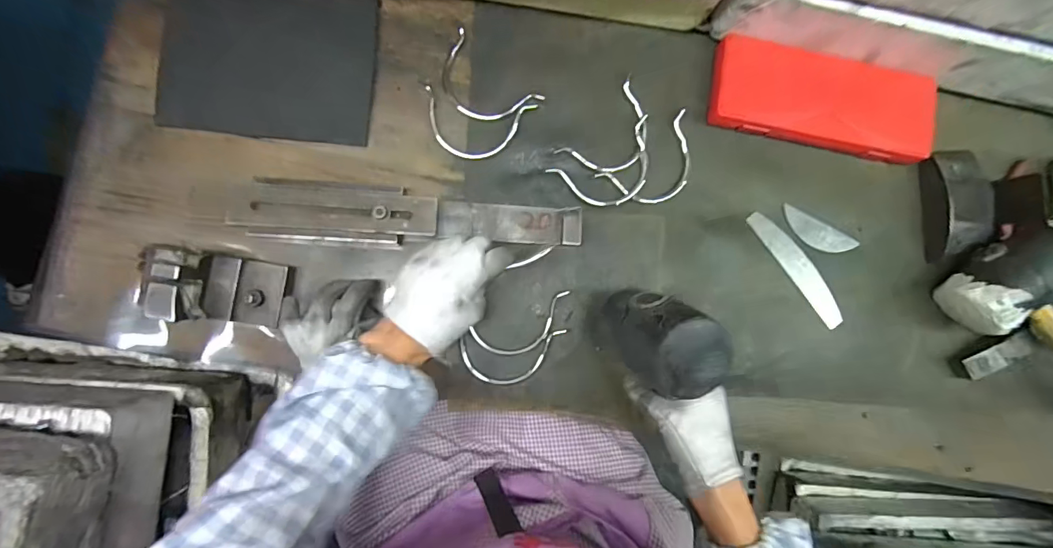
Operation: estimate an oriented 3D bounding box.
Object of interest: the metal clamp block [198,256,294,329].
[{"bbox_3d":[-0.267,0.018,0.431,0.065,0.033,0.059,10,88,-5],"label":"metal clamp block"}]

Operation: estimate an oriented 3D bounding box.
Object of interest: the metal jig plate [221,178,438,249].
[{"bbox_3d":[-0.192,-0.062,0.446,0.198,0.031,0.059,3,88,-5],"label":"metal jig plate"}]

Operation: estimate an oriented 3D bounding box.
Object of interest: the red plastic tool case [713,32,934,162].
[{"bbox_3d":[0.329,-0.194,0.495,0.243,0.027,0.101,10,88,-5],"label":"red plastic tool case"}]

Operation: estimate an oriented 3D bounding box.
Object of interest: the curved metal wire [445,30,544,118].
[{"bbox_3d":[-0.047,-0.201,0.479,0.114,0.012,0.068,39,85,-3],"label":"curved metal wire"}]

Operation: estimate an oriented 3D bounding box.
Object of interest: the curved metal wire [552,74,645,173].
[{"bbox_3d":[0.097,-0.151,0.483,0.069,0.012,0.114,45,85,-3],"label":"curved metal wire"}]

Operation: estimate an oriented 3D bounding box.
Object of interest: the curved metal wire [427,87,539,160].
[{"bbox_3d":[-0.053,-0.159,0.479,0.118,0.005,0.069,10,88,-5],"label":"curved metal wire"}]

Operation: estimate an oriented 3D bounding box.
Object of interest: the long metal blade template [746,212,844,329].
[{"bbox_3d":[0.310,-0.008,0.506,0.031,0.004,0.156,-38,92,-5],"label":"long metal blade template"}]

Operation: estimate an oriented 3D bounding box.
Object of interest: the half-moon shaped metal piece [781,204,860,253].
[{"bbox_3d":[0.336,-0.046,0.512,0.093,0.005,0.032,29,86,-4],"label":"half-moon shaped metal piece"}]

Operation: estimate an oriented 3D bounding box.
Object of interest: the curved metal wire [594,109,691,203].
[{"bbox_3d":[0.146,-0.117,0.489,0.120,0.006,0.070,-38,92,-5],"label":"curved metal wire"}]

